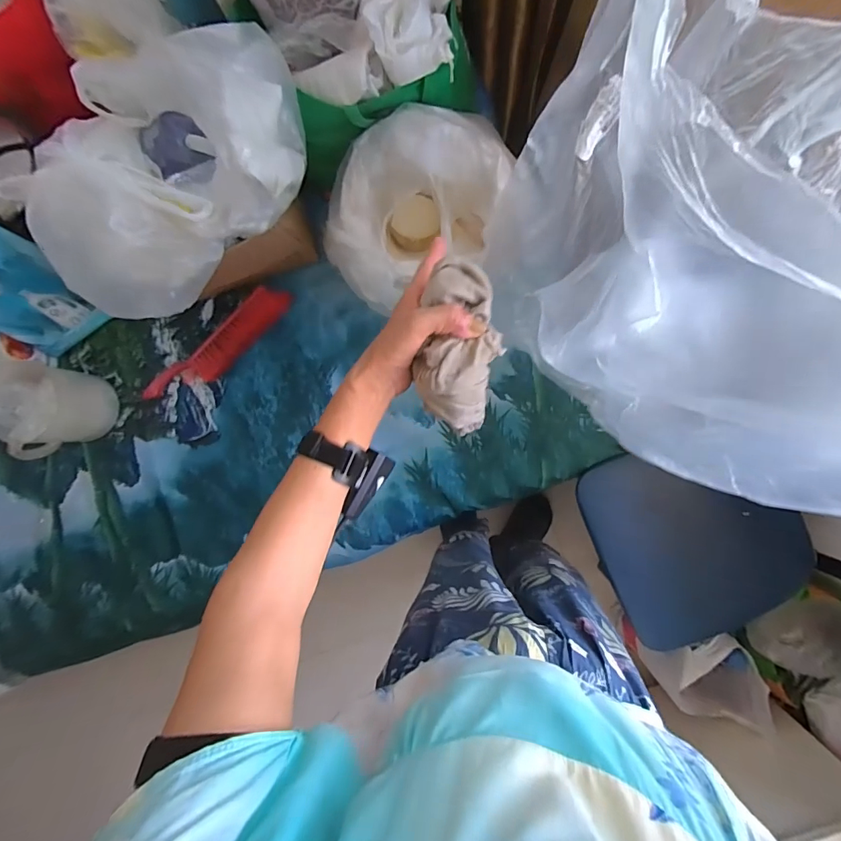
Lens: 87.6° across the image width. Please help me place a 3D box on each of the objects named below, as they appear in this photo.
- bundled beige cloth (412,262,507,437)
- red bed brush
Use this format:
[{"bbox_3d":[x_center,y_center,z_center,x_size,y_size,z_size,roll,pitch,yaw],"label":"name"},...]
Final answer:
[{"bbox_3d":[0.037,-0.067,0.410,0.078,0.070,0.153,2,97,6],"label":"bundled beige cloth"},{"bbox_3d":[-0.456,-0.161,0.991,0.393,0.029,0.097,-39,84,3],"label":"red bed brush"}]

